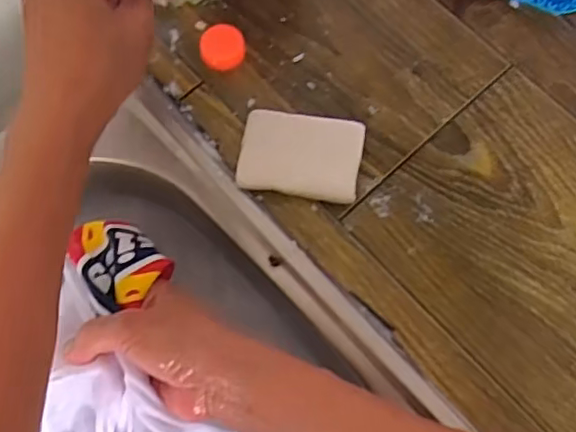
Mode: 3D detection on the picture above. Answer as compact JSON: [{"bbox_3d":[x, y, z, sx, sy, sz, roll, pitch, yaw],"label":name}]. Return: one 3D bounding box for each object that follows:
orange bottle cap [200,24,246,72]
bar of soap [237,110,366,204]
[{"bbox_3d":[-0.047,-0.121,0.429,0.031,0.013,0.030,0,72,-1],"label":"orange bottle cap"},{"bbox_3d":[0.009,-0.040,0.400,0.078,0.016,0.055,9,72,2],"label":"bar of soap"}]

